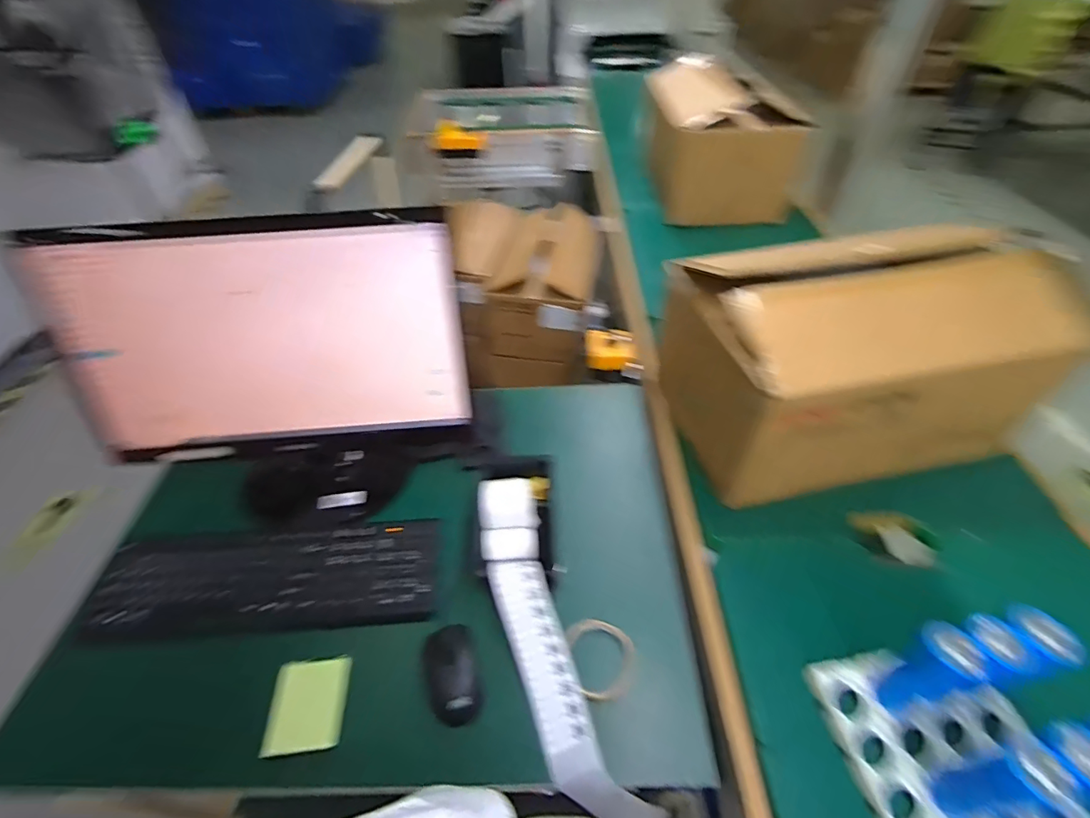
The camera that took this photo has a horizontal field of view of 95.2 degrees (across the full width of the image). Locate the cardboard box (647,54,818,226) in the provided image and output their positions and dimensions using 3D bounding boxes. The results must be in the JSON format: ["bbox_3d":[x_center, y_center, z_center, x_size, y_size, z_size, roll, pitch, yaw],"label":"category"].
[{"bbox_3d":[0.451,-0.725,1.337,0.315,0.278,0.415,-2,46,1],"label":"cardboard box"}]

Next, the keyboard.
[{"bbox_3d":[-0.375,0.229,0.674,0.451,0.036,0.133,-4,46,-1],"label":"keyboard"}]

